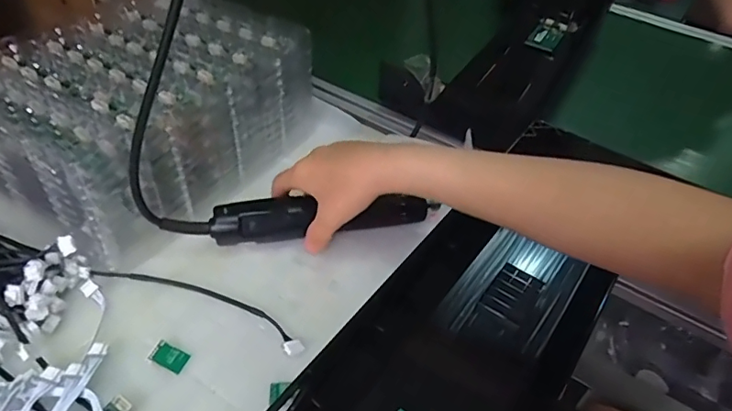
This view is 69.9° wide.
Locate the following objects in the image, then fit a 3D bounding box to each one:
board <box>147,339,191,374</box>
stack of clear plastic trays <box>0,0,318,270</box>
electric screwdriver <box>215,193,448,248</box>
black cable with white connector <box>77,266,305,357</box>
[{"bbox_3d":[-0.144,0.111,0.384,0.026,0.005,0.017,31,50,-7],"label":"board"},{"bbox_3d":[-0.212,-0.097,0.520,0.209,0.110,0.284,25,45,18],"label":"stack of clear plastic trays"},{"bbox_3d":[-0.038,0.009,0.483,0.198,0.027,0.038,-3,43,-17],"label":"electric screwdriver"},{"bbox_3d":[-0.138,0.076,0.420,0.195,0.007,0.030,17,43,11],"label":"black cable with white connector"}]

